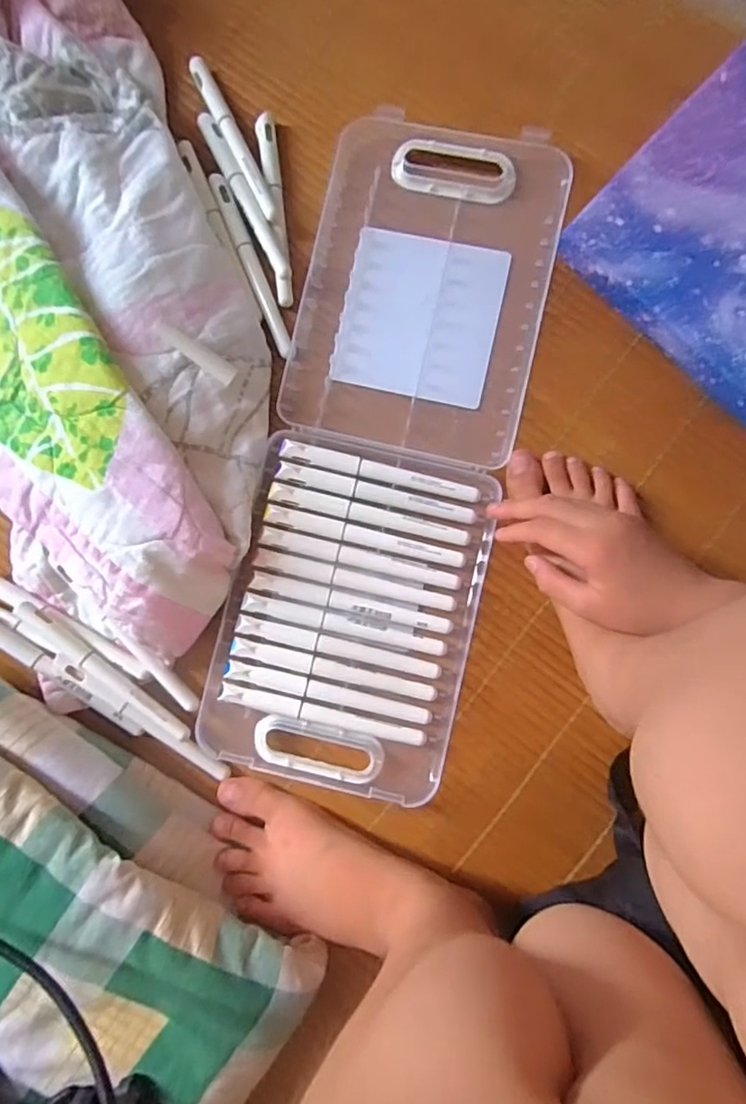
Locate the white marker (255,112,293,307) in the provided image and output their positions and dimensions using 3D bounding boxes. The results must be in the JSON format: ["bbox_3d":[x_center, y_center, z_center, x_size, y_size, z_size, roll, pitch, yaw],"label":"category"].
[{"bbox_3d":[-0.065,-0.231,0.398,0.012,0.010,0.128,-7,85,1],"label":"white marker"}]

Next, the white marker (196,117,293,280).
[{"bbox_3d":[-0.086,-0.239,0.396,0.014,0.010,0.126,-27,85,0],"label":"white marker"}]

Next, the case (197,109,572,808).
[{"bbox_3d":[0.010,-0.068,0.391,0.155,0.027,0.432,12,85,6],"label":"case"}]

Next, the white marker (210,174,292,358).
[{"bbox_3d":[-0.082,-0.192,0.398,0.011,0.009,0.130,-21,85,0],"label":"white marker"}]

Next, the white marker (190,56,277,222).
[{"bbox_3d":[-0.094,-0.277,0.398,0.013,0.011,0.127,-25,85,0],"label":"white marker"}]

